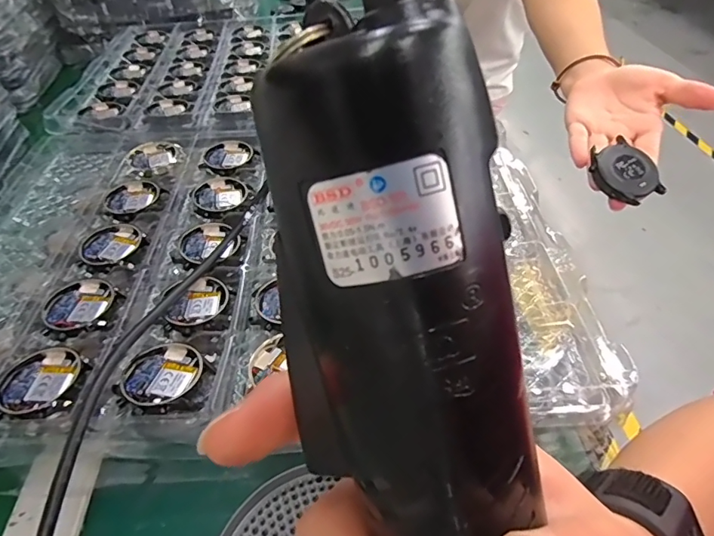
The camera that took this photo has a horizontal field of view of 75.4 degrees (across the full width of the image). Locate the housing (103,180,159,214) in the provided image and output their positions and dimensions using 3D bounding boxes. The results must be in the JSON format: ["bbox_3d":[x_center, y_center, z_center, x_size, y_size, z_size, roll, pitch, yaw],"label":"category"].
[{"bbox_3d":[-0.191,-0.061,0.393,0.043,0.005,0.039,-31,50,-25],"label":"housing"}]

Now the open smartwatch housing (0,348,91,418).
[{"bbox_3d":[-0.183,0.065,0.265,0.048,0.008,0.045,-2,44,2],"label":"open smartwatch housing"}]

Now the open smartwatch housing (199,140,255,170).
[{"bbox_3d":[-0.119,-0.104,0.431,0.044,0.005,0.046,-1,45,3],"label":"open smartwatch housing"}]

